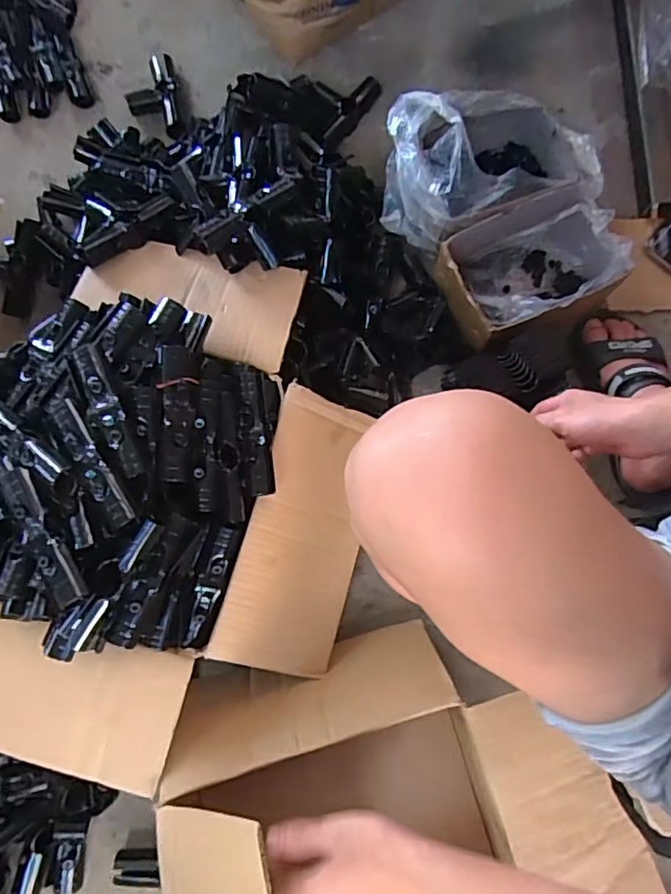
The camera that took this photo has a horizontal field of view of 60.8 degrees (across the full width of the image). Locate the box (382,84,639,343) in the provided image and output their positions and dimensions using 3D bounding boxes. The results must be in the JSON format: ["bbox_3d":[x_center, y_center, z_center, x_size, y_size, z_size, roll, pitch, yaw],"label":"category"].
[{"bbox_3d":[0.234,-0.319,0.754,0.267,0.127,0.318,-23,77,-4],"label":"box"}]

